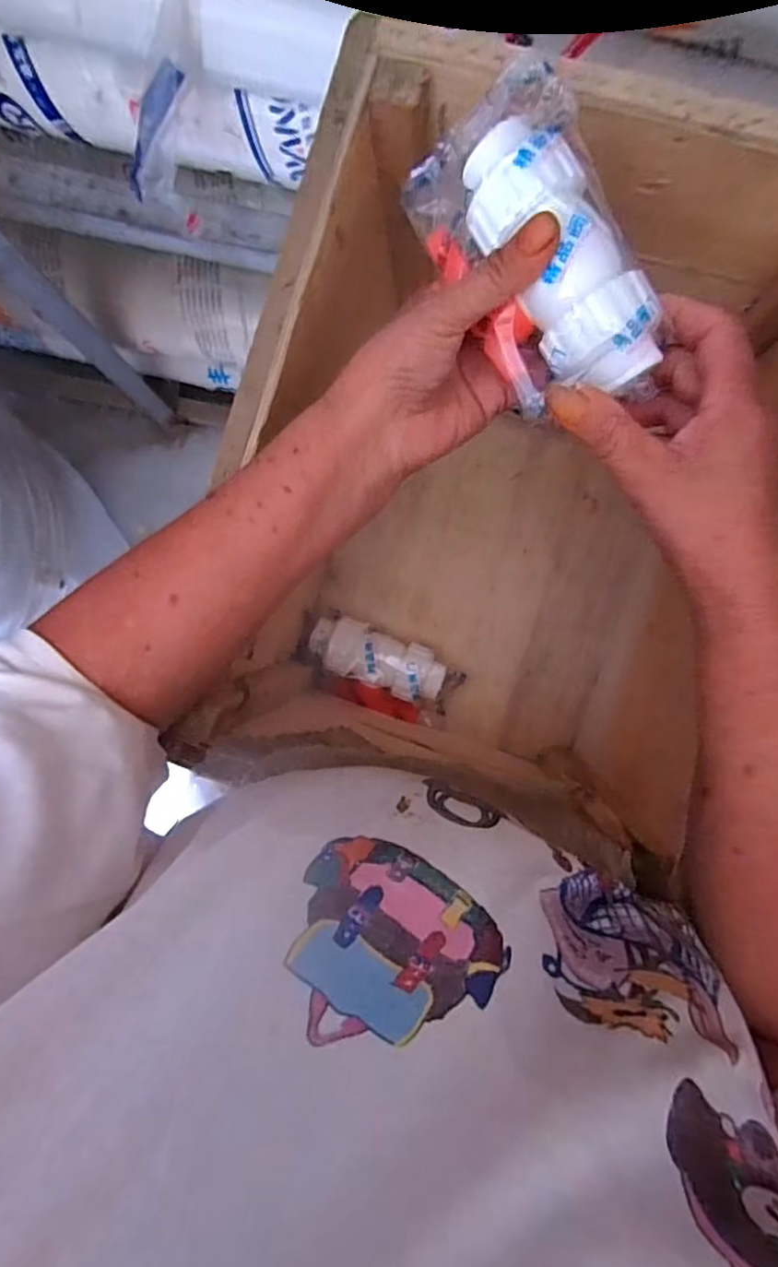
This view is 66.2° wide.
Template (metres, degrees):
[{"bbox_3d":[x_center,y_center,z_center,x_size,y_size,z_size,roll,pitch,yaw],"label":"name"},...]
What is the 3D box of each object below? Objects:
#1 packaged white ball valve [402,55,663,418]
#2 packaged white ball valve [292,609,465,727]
[{"bbox_3d":[0.066,-0.174,0.271,0.070,0.053,0.160,-25,81,-3],"label":"packaged white ball valve"},{"bbox_3d":[-0.011,0.032,0.519,0.140,0.041,0.067,22,90,-5],"label":"packaged white ball valve"}]

